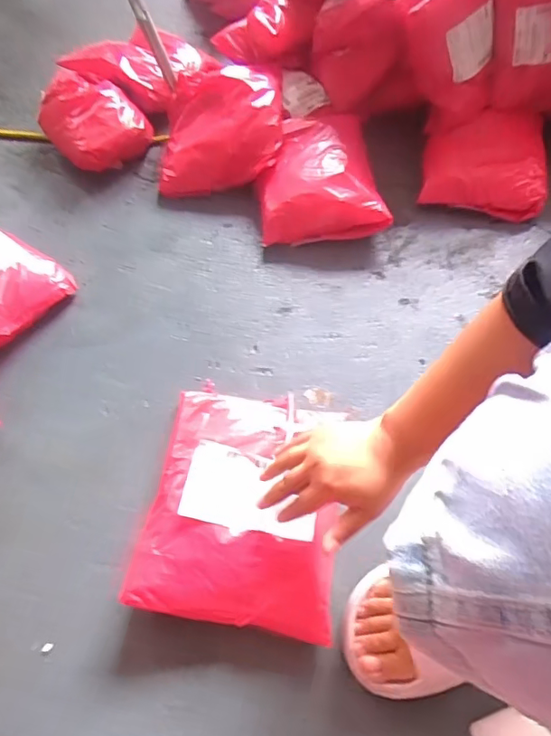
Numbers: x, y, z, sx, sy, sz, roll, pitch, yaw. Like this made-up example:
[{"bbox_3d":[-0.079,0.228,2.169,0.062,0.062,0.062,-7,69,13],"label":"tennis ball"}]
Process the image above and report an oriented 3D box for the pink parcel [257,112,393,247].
[{"bbox_3d":[0.058,-0.286,0.779,0.172,0.063,0.227,-6,59,-3],"label":"pink parcel"}]

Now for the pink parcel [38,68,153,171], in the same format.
[{"bbox_3d":[-0.290,-0.392,0.835,0.138,0.079,0.178,-35,65,-19],"label":"pink parcel"}]

